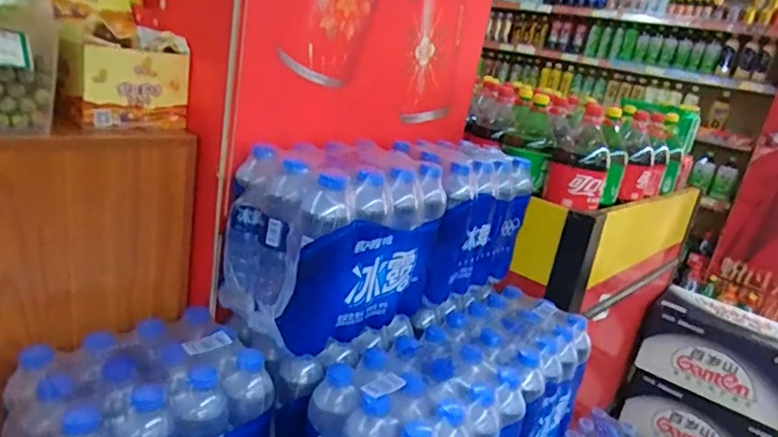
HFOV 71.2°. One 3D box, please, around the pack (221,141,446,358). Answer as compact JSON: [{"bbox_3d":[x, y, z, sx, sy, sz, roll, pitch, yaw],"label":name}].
[{"bbox_3d":[-0.075,0.029,0.763,0.182,0.234,0.239,23,22,36],"label":"pack"}]

